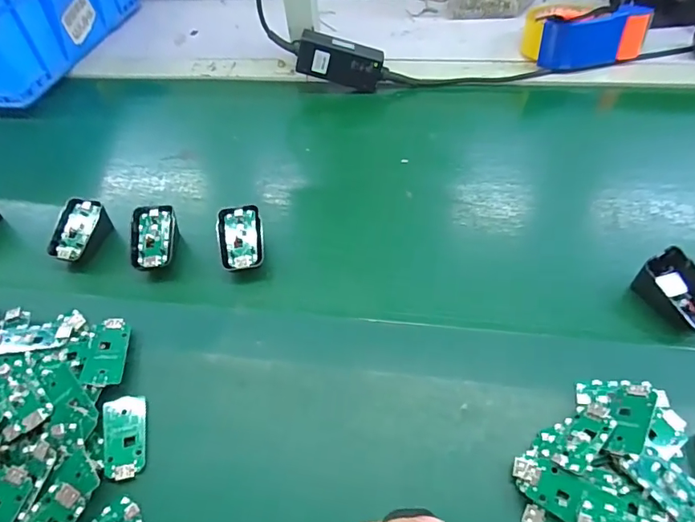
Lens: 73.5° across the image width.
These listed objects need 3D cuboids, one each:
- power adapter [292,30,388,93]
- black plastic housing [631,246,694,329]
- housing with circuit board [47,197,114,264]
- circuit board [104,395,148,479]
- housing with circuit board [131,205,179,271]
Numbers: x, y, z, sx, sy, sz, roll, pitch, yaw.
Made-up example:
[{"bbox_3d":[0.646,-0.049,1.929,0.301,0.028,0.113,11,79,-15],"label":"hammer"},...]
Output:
[{"bbox_3d":[-0.009,-0.273,0.639,0.125,0.051,0.027,13,52,-8],"label":"power adapter"},{"bbox_3d":[0.290,0.029,0.406,0.044,0.038,0.067,-29,56,-17],"label":"black plastic housing"},{"bbox_3d":[-0.290,-0.028,0.503,0.039,0.048,0.063,15,55,15],"label":"housing with circuit board"},{"bbox_3d":[-0.176,0.138,0.370,0.031,0.008,0.063,-16,53,-9],"label":"circuit board"},{"bbox_3d":[-0.201,-0.018,0.489,0.041,0.044,0.068,-6,52,0],"label":"housing with circuit board"}]

